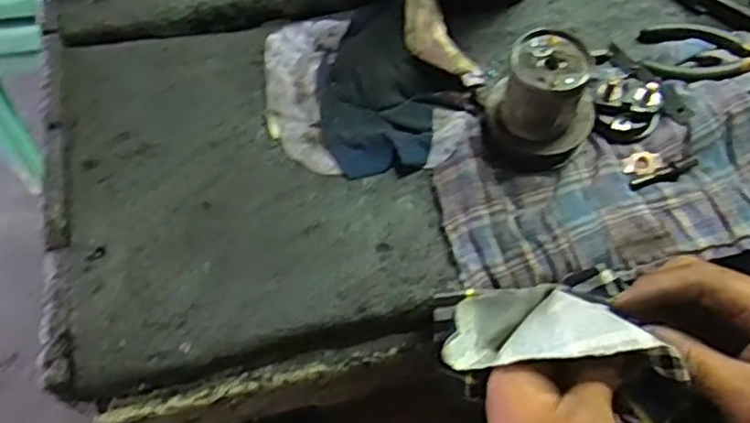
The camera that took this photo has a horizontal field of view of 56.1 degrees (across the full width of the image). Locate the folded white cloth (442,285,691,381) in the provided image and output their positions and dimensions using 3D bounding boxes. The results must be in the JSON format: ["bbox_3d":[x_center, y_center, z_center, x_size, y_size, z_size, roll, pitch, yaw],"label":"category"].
[{"bbox_3d":[0.101,0.066,0.383,0.115,0.035,0.049,-1,58,28],"label":"folded white cloth"}]

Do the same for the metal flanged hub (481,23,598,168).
[{"bbox_3d":[0.111,-0.073,0.471,0.073,0.069,0.060,14,62,10],"label":"metal flanged hub"}]

